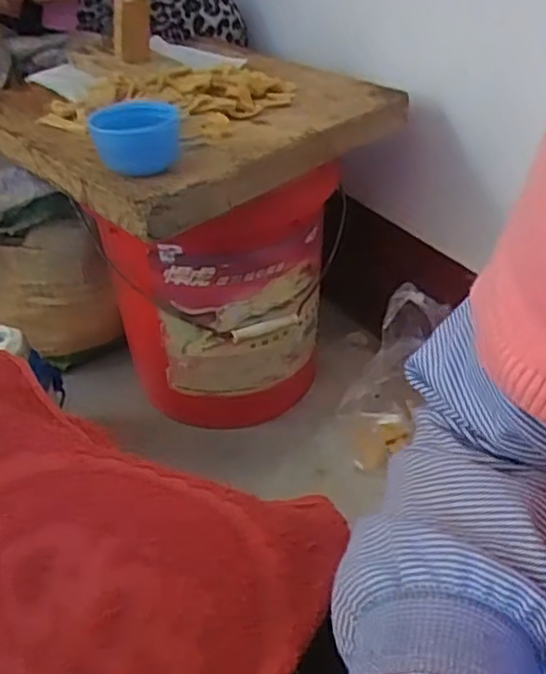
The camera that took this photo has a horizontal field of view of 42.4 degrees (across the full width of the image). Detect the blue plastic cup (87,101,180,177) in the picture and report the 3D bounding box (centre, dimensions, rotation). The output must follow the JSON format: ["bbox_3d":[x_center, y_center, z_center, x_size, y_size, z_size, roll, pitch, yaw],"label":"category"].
[{"bbox_3d":[-0.125,-0.181,0.643,0.079,0.046,0.084,-6,38,-4],"label":"blue plastic cup"}]

